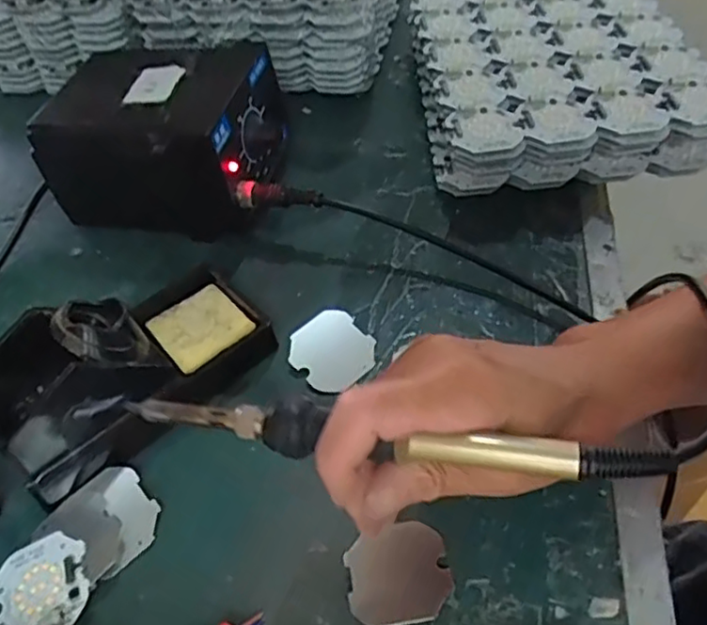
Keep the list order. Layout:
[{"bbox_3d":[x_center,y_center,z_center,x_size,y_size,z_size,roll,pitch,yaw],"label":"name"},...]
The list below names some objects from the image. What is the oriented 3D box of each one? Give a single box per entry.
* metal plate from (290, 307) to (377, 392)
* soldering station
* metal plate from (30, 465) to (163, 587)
[{"bbox_3d":[-0.012,0.022,0.378,0.046,0.004,0.045,-40,72,-21],"label":"metal plate"},{"bbox_3d":[-0.130,-0.124,0.459,0.140,0.088,0.112,7,52,12],"label":"soldering station"},{"bbox_3d":[-0.125,0.105,0.319,0.047,0.008,0.049,1,58,-2],"label":"metal plate"}]

